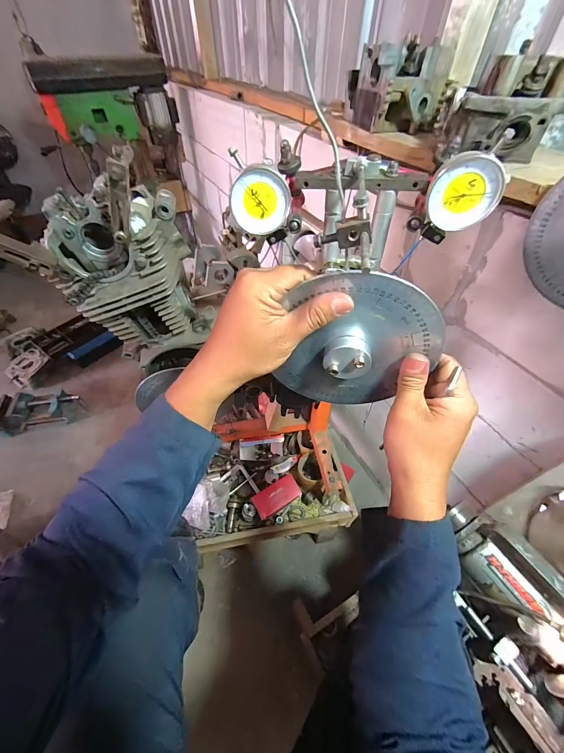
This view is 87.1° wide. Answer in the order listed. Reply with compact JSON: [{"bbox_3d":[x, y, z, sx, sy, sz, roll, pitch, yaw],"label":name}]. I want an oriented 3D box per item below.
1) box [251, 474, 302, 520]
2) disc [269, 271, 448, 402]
[{"bbox_3d":[-0.013,0.318,0.787,0.124,0.020,0.064,-26,54,-22],"label":"box"},{"bbox_3d":[0.070,-0.023,0.277,0.137,0.153,0.030,7,49,5],"label":"disc"}]

